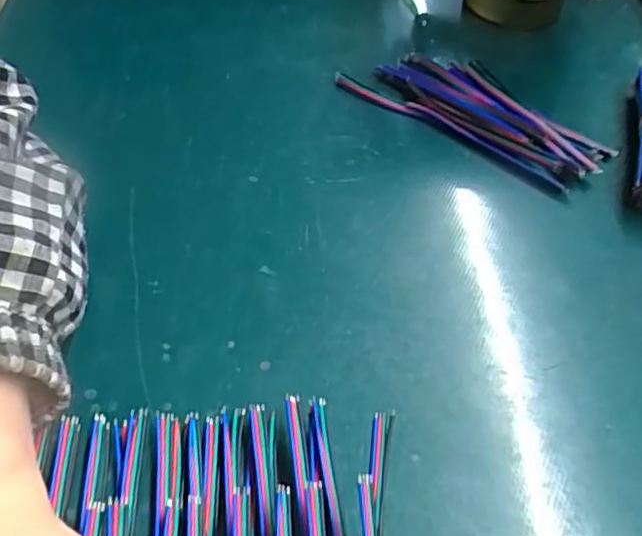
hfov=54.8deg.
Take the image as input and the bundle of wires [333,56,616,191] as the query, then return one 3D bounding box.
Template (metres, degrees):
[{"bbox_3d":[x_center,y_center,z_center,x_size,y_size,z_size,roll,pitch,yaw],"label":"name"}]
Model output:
[{"bbox_3d":[0.081,-0.084,0.330,0.139,0.016,0.044,32,58,20],"label":"bundle of wires"}]

